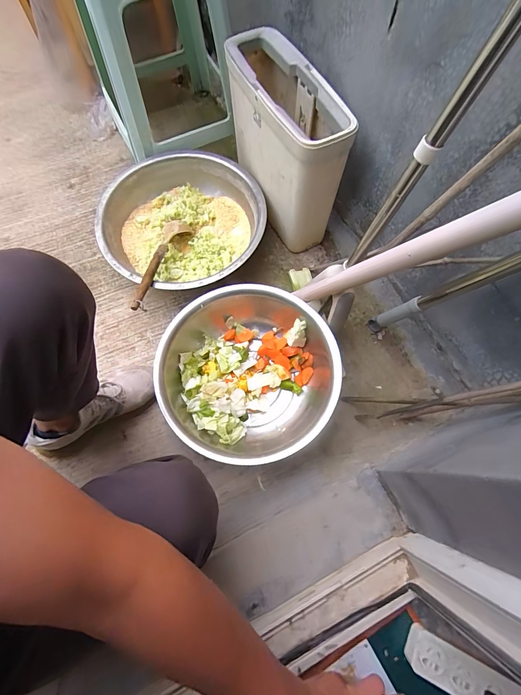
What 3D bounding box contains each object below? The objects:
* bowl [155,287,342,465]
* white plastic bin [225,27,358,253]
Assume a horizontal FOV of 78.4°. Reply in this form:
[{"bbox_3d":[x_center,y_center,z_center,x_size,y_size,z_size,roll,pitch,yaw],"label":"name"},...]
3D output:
[{"bbox_3d":[-0.024,0.050,0.657,0.341,0.104,0.338,0,71,-1],"label":"bowl"},{"bbox_3d":[0.042,-0.466,0.734,0.142,0.277,0.373,-21,73,-9],"label":"white plastic bin"}]

